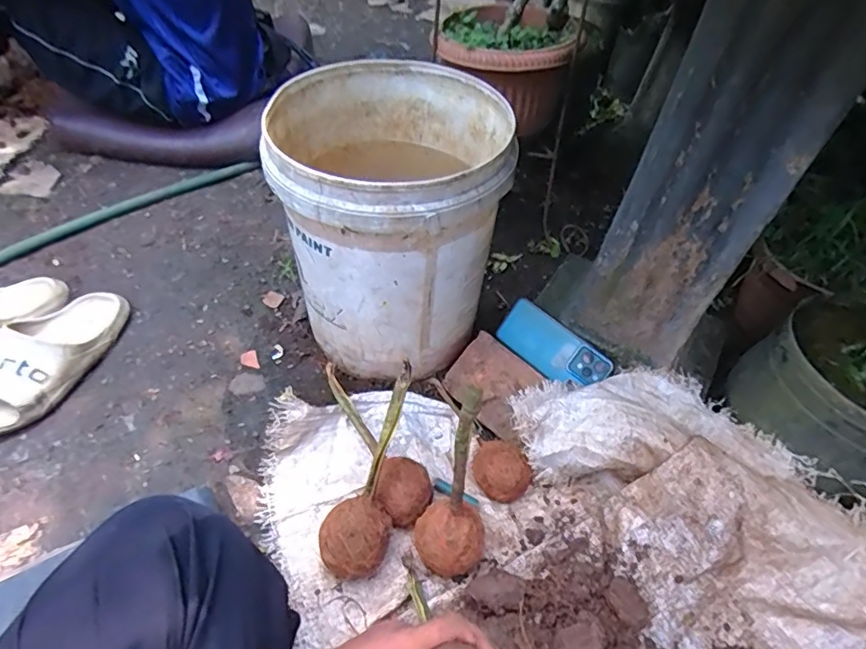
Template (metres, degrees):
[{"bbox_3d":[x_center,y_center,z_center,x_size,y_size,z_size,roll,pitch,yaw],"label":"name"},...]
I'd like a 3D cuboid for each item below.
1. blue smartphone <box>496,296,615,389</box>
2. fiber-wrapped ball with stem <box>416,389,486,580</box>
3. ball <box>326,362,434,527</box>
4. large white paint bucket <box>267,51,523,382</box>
[{"bbox_3d":[0.173,0.036,0.799,0.164,0.006,0.072,40,96,22],"label":"blue smartphone"},{"bbox_3d":[0.032,0.182,0.568,0.080,0.234,0.093,22,50,12],"label":"fiber-wrapped ball with stem"},{"bbox_3d":[-0.089,0.148,0.726,0.074,0.064,0.264,-21,42,-23],"label":"ball"},{"bbox_3d":[-0.065,-0.141,0.780,0.283,0.337,0.300,-1,50,-8],"label":"large white paint bucket"}]

